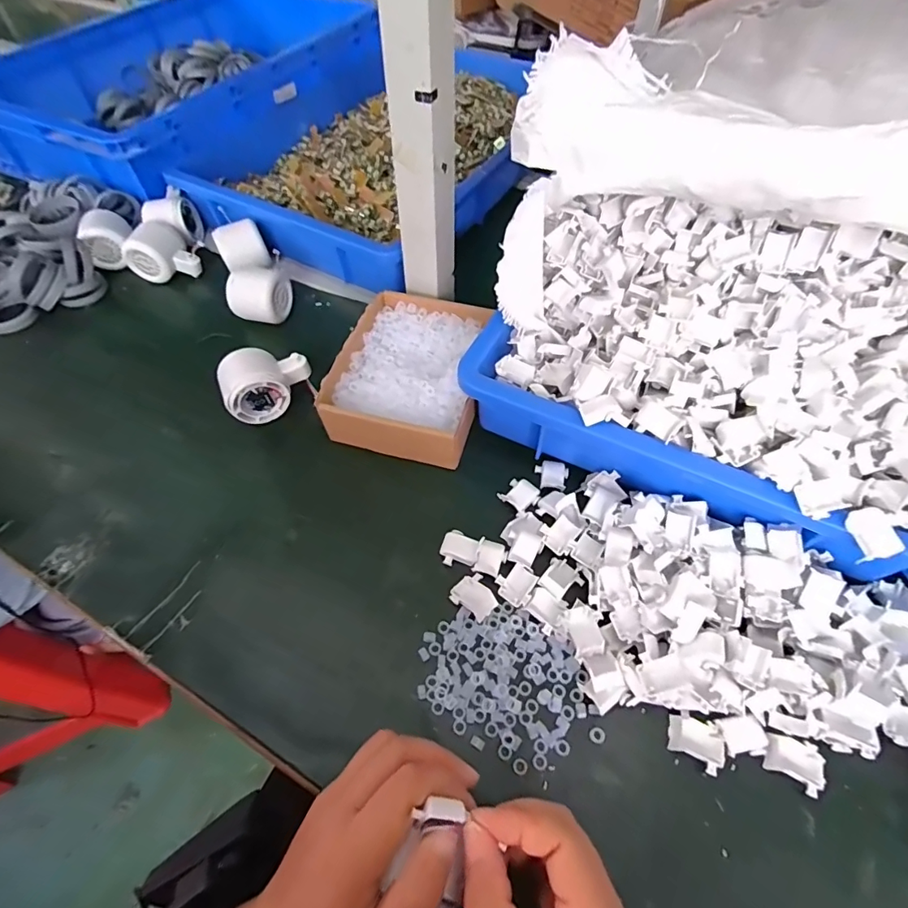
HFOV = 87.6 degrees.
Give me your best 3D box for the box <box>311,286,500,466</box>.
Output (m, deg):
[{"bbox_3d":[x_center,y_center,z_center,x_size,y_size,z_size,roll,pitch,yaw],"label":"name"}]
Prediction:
[{"bbox_3d":[-0.039,-0.076,0.470,0.137,0.051,0.191,14,57,10],"label":"box"}]

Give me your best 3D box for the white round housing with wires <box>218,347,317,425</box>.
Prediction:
[{"bbox_3d":[-0.183,-0.072,0.464,0.081,0.058,0.047,-26,59,-16],"label":"white round housing with wires"}]

